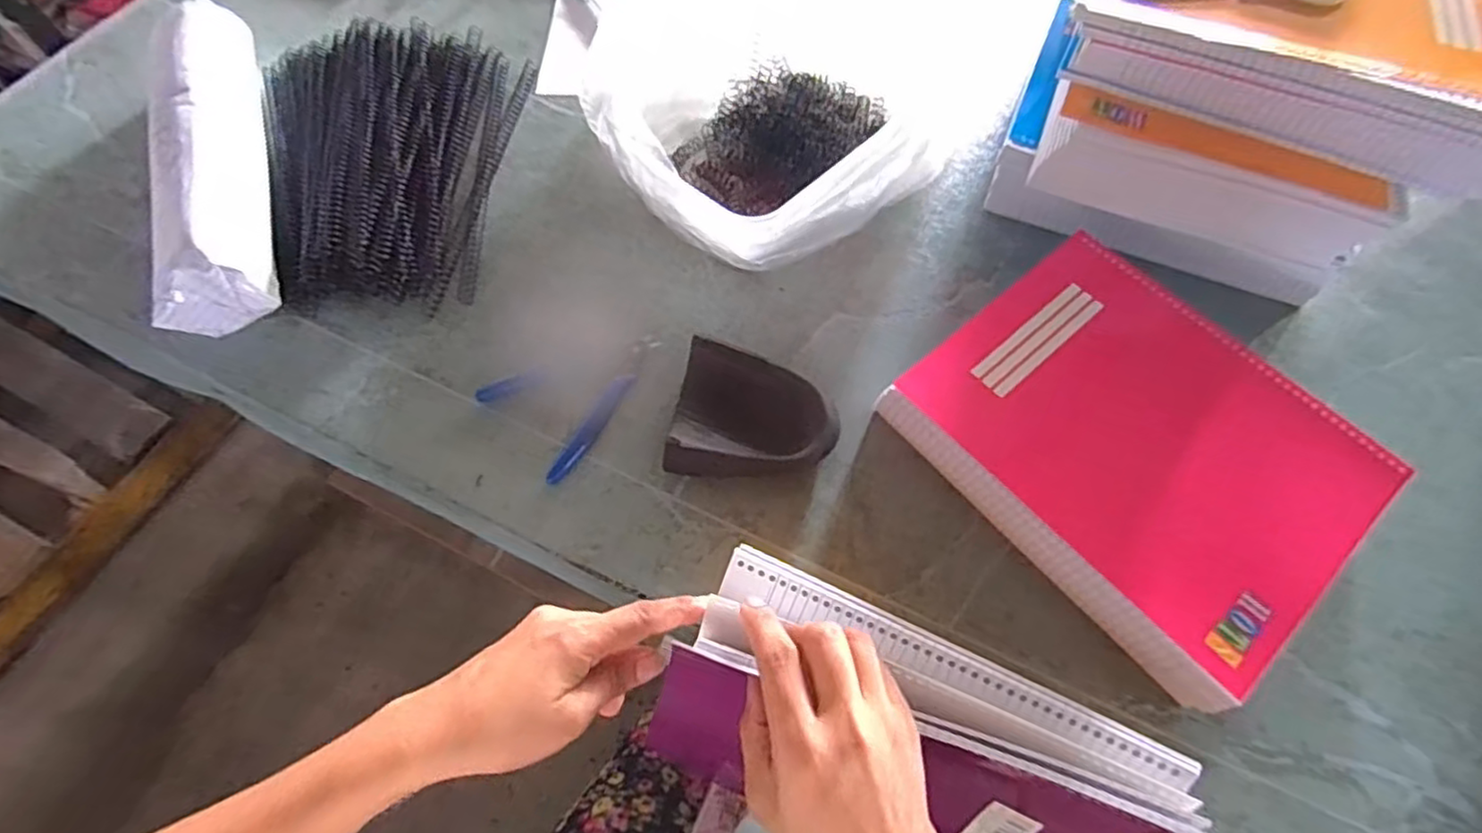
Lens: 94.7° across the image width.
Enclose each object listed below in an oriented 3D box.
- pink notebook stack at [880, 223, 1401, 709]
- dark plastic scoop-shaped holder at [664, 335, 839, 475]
[{"bbox_3d":[0.244,0.020,0.431,0.201,0.046,0.242,-37,69,-20],"label":"pink notebook stack"},{"bbox_3d":[0.009,0.002,0.442,0.099,0.031,0.085,8,61,2],"label":"dark plastic scoop-shaped holder"}]

